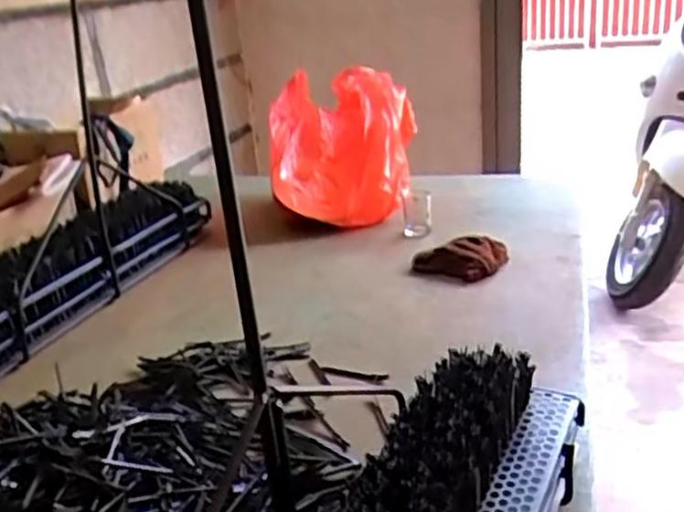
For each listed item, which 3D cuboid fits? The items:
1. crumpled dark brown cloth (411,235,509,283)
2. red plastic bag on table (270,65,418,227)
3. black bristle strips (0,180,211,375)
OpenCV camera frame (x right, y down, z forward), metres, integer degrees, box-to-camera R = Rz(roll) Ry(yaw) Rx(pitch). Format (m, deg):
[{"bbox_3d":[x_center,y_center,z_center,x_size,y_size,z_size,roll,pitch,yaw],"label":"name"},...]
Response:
[{"bbox_3d":[0.186,0.006,1.141,0.151,0.043,0.089,-4,22,3],"label":"crumpled dark brown cloth"},{"bbox_3d":[0.002,-0.214,1.424,0.273,0.261,0.246,-4,22,1],"label":"red plastic bag on table"},{"bbox_3d":[-0.415,0.015,1.161,0.136,0.130,0.571,7,24,27],"label":"black bristle strips"}]

